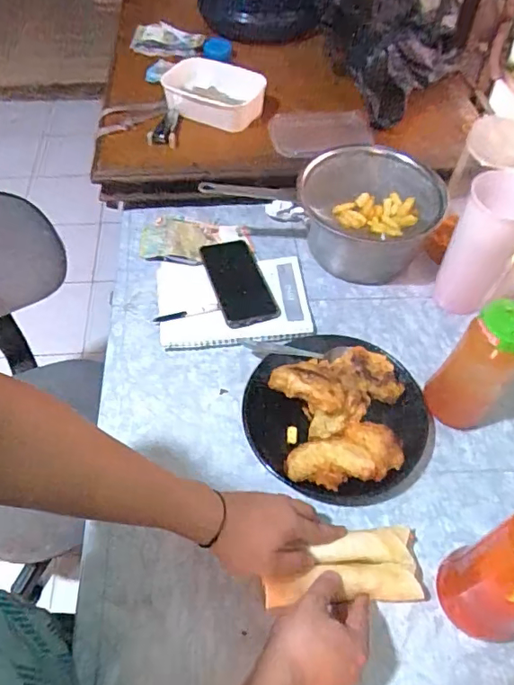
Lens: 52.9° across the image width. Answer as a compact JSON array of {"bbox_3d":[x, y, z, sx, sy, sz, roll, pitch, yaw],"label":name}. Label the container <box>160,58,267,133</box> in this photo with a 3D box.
[{"bbox_3d":[-0.079,-0.420,0.881,0.179,0.050,0.109,28,58,18],"label":"container"}]

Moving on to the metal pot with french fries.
[{"bbox_3d":[0.107,-0.206,0.793,0.326,0.118,0.167,17,55,11],"label":"metal pot with french fries"}]

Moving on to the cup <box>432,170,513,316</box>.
[{"bbox_3d":[0.301,-0.134,0.687,0.080,0.209,0.076,1,54,-1],"label":"cup"}]

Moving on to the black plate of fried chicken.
[{"bbox_3d":[0.099,0.077,0.622,0.215,0.063,0.212,1,54,-1],"label":"black plate of fried chicken"}]

